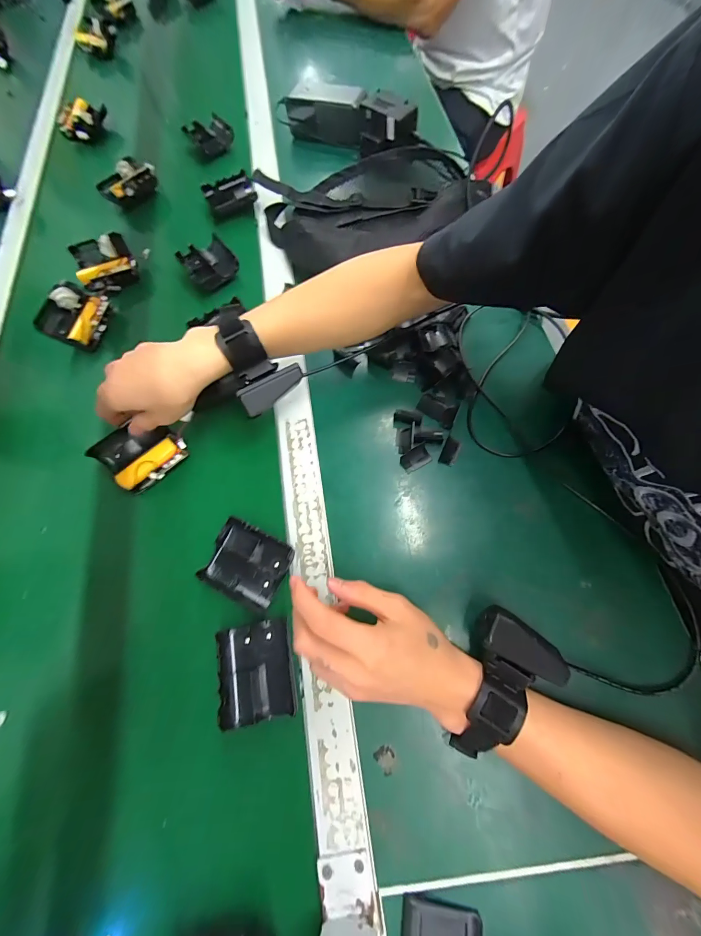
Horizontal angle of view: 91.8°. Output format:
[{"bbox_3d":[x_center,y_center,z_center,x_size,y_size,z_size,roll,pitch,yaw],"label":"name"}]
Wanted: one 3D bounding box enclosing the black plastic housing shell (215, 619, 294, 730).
[{"bbox_3d":[-0.086,0.183,0.308,0.065,0.017,0.077,-14,67,2],"label":"black plastic housing shell"}]

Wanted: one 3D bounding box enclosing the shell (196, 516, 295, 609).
[{"bbox_3d":[-0.102,0.094,0.341,0.080,0.019,0.065,20,72,10],"label":"shell"}]

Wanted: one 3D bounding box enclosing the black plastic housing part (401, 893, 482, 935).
[{"bbox_3d":[0.066,0.336,0.247,0.056,0.006,0.029,3,68,9],"label":"black plastic housing part"}]

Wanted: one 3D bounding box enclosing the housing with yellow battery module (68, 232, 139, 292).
[{"bbox_3d":[-0.370,-0.310,0.507,0.079,0.044,0.081,-31,67,-5],"label":"housing with yellow battery module"}]

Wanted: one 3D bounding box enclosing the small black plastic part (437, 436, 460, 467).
[{"bbox_3d":[0.109,-0.018,0.373,0.017,0.004,0.031,19,72,15],"label":"small black plastic part"}]

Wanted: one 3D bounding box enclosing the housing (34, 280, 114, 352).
[{"bbox_3d":[-0.386,-0.212,0.477,0.071,0.061,0.079,13,70,13],"label":"housing"}]

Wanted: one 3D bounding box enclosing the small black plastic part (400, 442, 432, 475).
[{"bbox_3d":[0.071,-0.010,0.371,0.032,0.007,0.022,-29,67,-4],"label":"small black plastic part"}]

